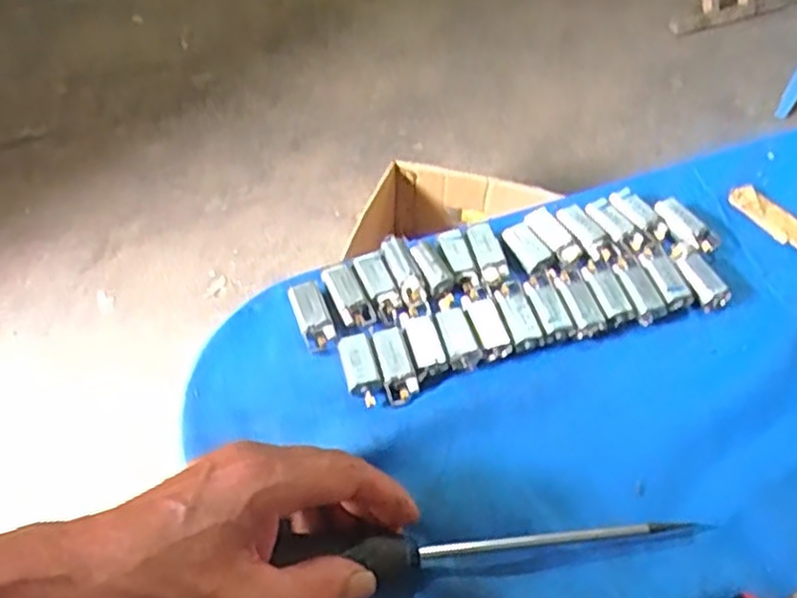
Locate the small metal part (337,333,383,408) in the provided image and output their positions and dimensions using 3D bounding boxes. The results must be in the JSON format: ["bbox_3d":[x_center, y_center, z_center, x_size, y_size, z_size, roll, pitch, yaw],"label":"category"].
[{"bbox_3d":[-0.023,0.040,0.436,0.019,0.015,0.044,-15,55,-11],"label":"small metal part"}]

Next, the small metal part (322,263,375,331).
[{"bbox_3d":[-0.032,-0.002,0.462,0.019,0.011,0.043,-23,57,-16],"label":"small metal part"}]

